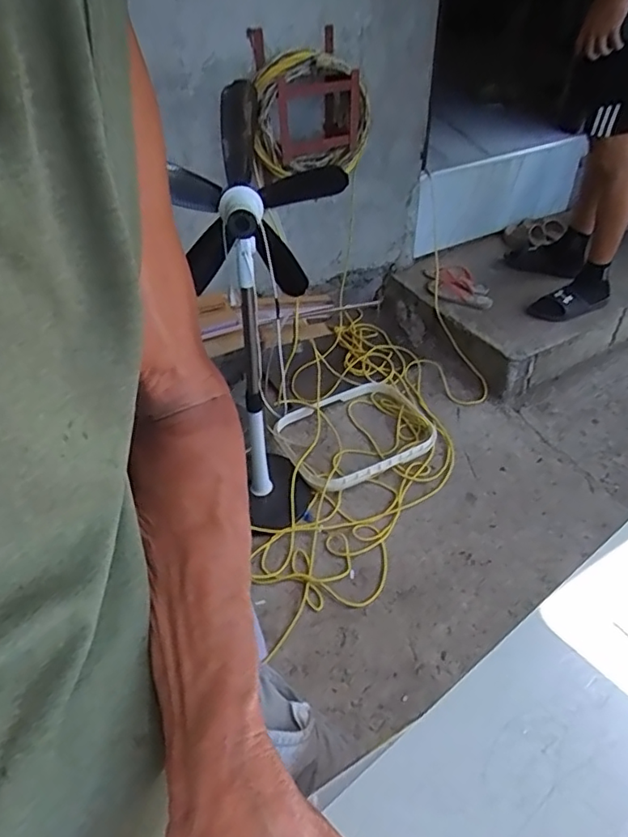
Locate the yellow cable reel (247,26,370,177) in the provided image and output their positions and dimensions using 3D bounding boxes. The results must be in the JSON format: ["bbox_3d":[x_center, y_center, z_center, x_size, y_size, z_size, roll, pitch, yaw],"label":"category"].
[{"bbox_3d":[-0.014,-0.812,1.477,0.314,0.282,0.222,-9,44,-8],"label":"yellow cable reel"}]

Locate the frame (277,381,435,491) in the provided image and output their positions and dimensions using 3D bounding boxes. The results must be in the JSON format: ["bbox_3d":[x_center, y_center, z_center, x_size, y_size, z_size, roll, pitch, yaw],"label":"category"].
[{"bbox_3d":[0.125,0.038,1.673,0.448,0.041,0.340,-23,47,-21],"label":"frame"}]

